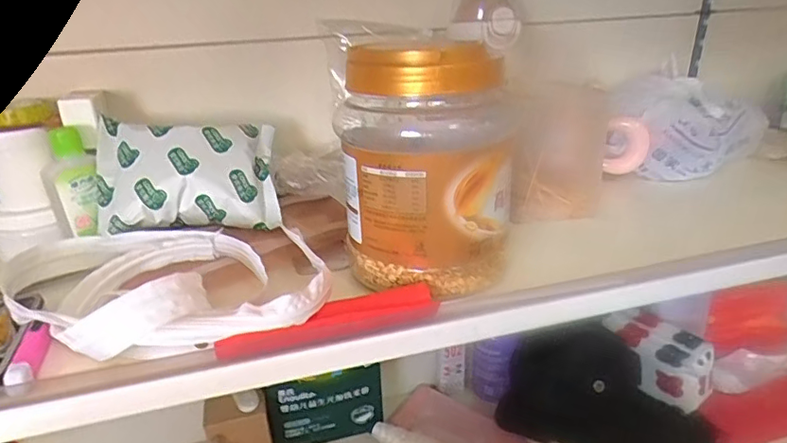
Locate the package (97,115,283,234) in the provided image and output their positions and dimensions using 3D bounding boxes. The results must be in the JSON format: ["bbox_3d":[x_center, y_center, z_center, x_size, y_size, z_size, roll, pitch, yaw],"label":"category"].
[{"bbox_3d":[-0.180,-0.046,0.465,0.148,0.116,0.042,-3,-20,-19],"label":"package"}]

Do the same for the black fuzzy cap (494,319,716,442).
[{"bbox_3d":[0.264,0.233,0.656,0.246,0.169,0.076,10,27,24],"label":"black fuzzy cap"}]

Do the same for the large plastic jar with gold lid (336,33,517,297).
[{"bbox_3d":[0.025,-0.045,0.387,0.128,0.160,0.106,3,25,11],"label":"large plastic jar with gold lid"}]

